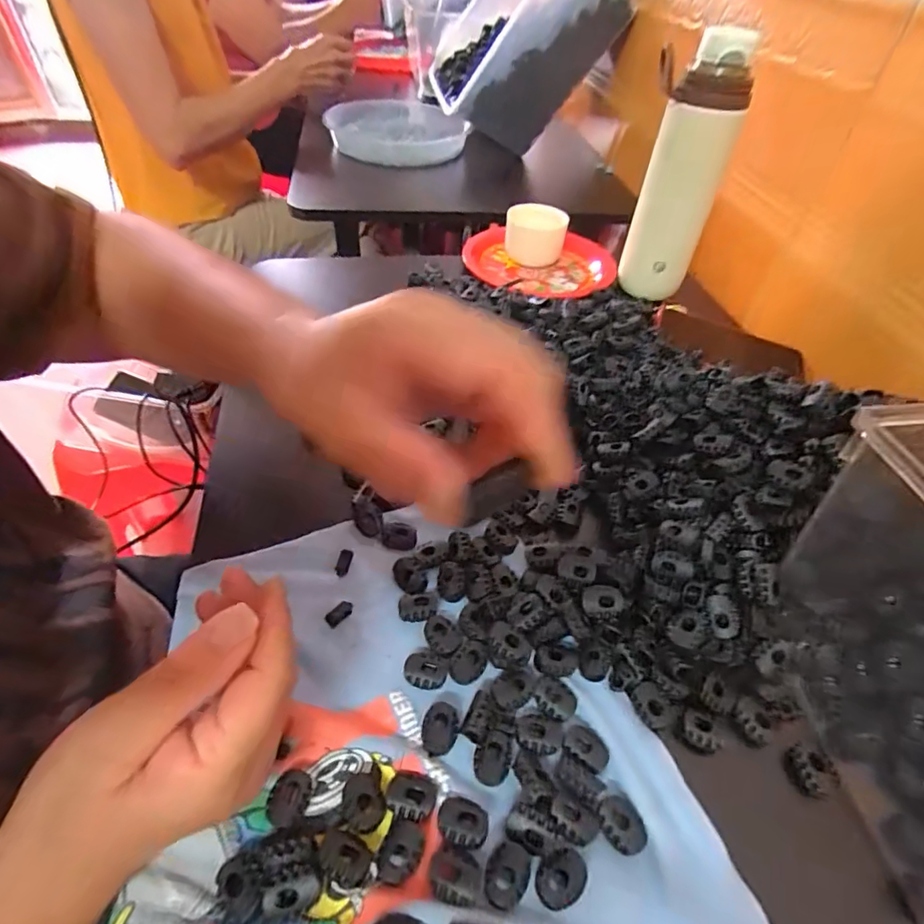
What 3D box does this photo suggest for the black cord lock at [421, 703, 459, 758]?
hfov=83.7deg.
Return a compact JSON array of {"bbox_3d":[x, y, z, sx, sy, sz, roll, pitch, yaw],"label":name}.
[{"bbox_3d":[-0.011,0.128,0.248,0.017,0.006,0.021,11,46,10],"label":"black cord lock"}]

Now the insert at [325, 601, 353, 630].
[{"bbox_3d":[-0.068,0.084,0.286,0.016,0.005,0.008,-33,54,-29],"label":"insert"}]

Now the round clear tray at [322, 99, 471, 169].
[{"bbox_3d":[-0.109,-0.552,0.865,0.227,0.051,0.244,-1,47,-5],"label":"round clear tray"}]

